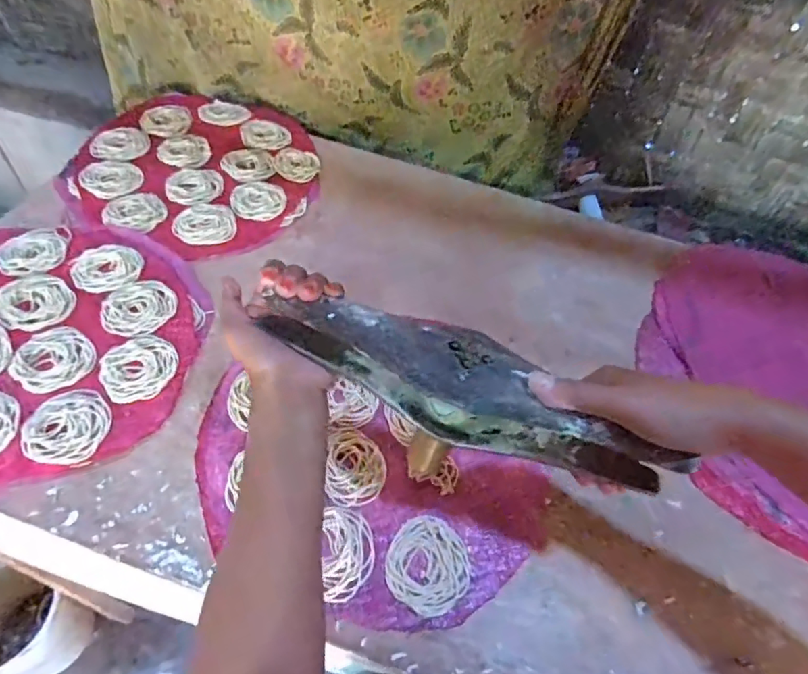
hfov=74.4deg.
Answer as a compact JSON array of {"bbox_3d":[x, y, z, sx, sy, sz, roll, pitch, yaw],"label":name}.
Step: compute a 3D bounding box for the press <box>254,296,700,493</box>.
[{"bbox_3d":[0.039,0.038,0.388,0.288,0.074,0.053,23,54,9],"label":"press"}]

